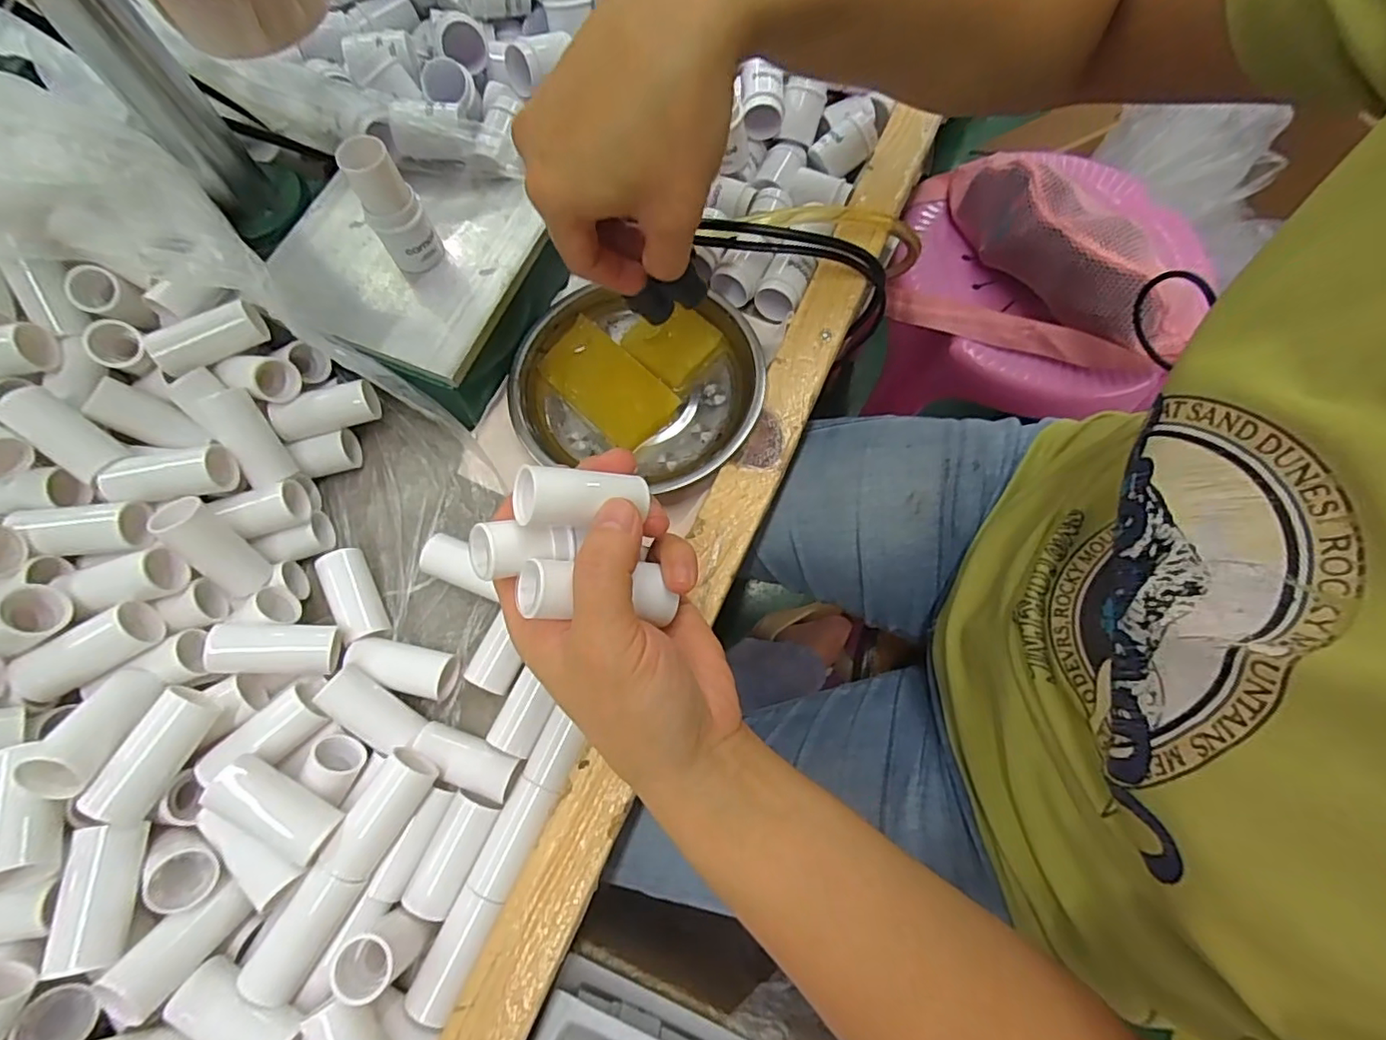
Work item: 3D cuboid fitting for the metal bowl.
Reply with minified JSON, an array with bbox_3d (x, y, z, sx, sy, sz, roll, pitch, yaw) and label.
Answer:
[{"bbox_3d":[-0.030,-0.074,0.323,0.127,0.026,0.108,21,72,8],"label":"metal bowl"}]

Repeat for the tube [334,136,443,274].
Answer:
[{"bbox_3d":[-0.138,-0.143,0.276,0.024,0.057,0.021,-26,72,-8],"label":"tube"}]

